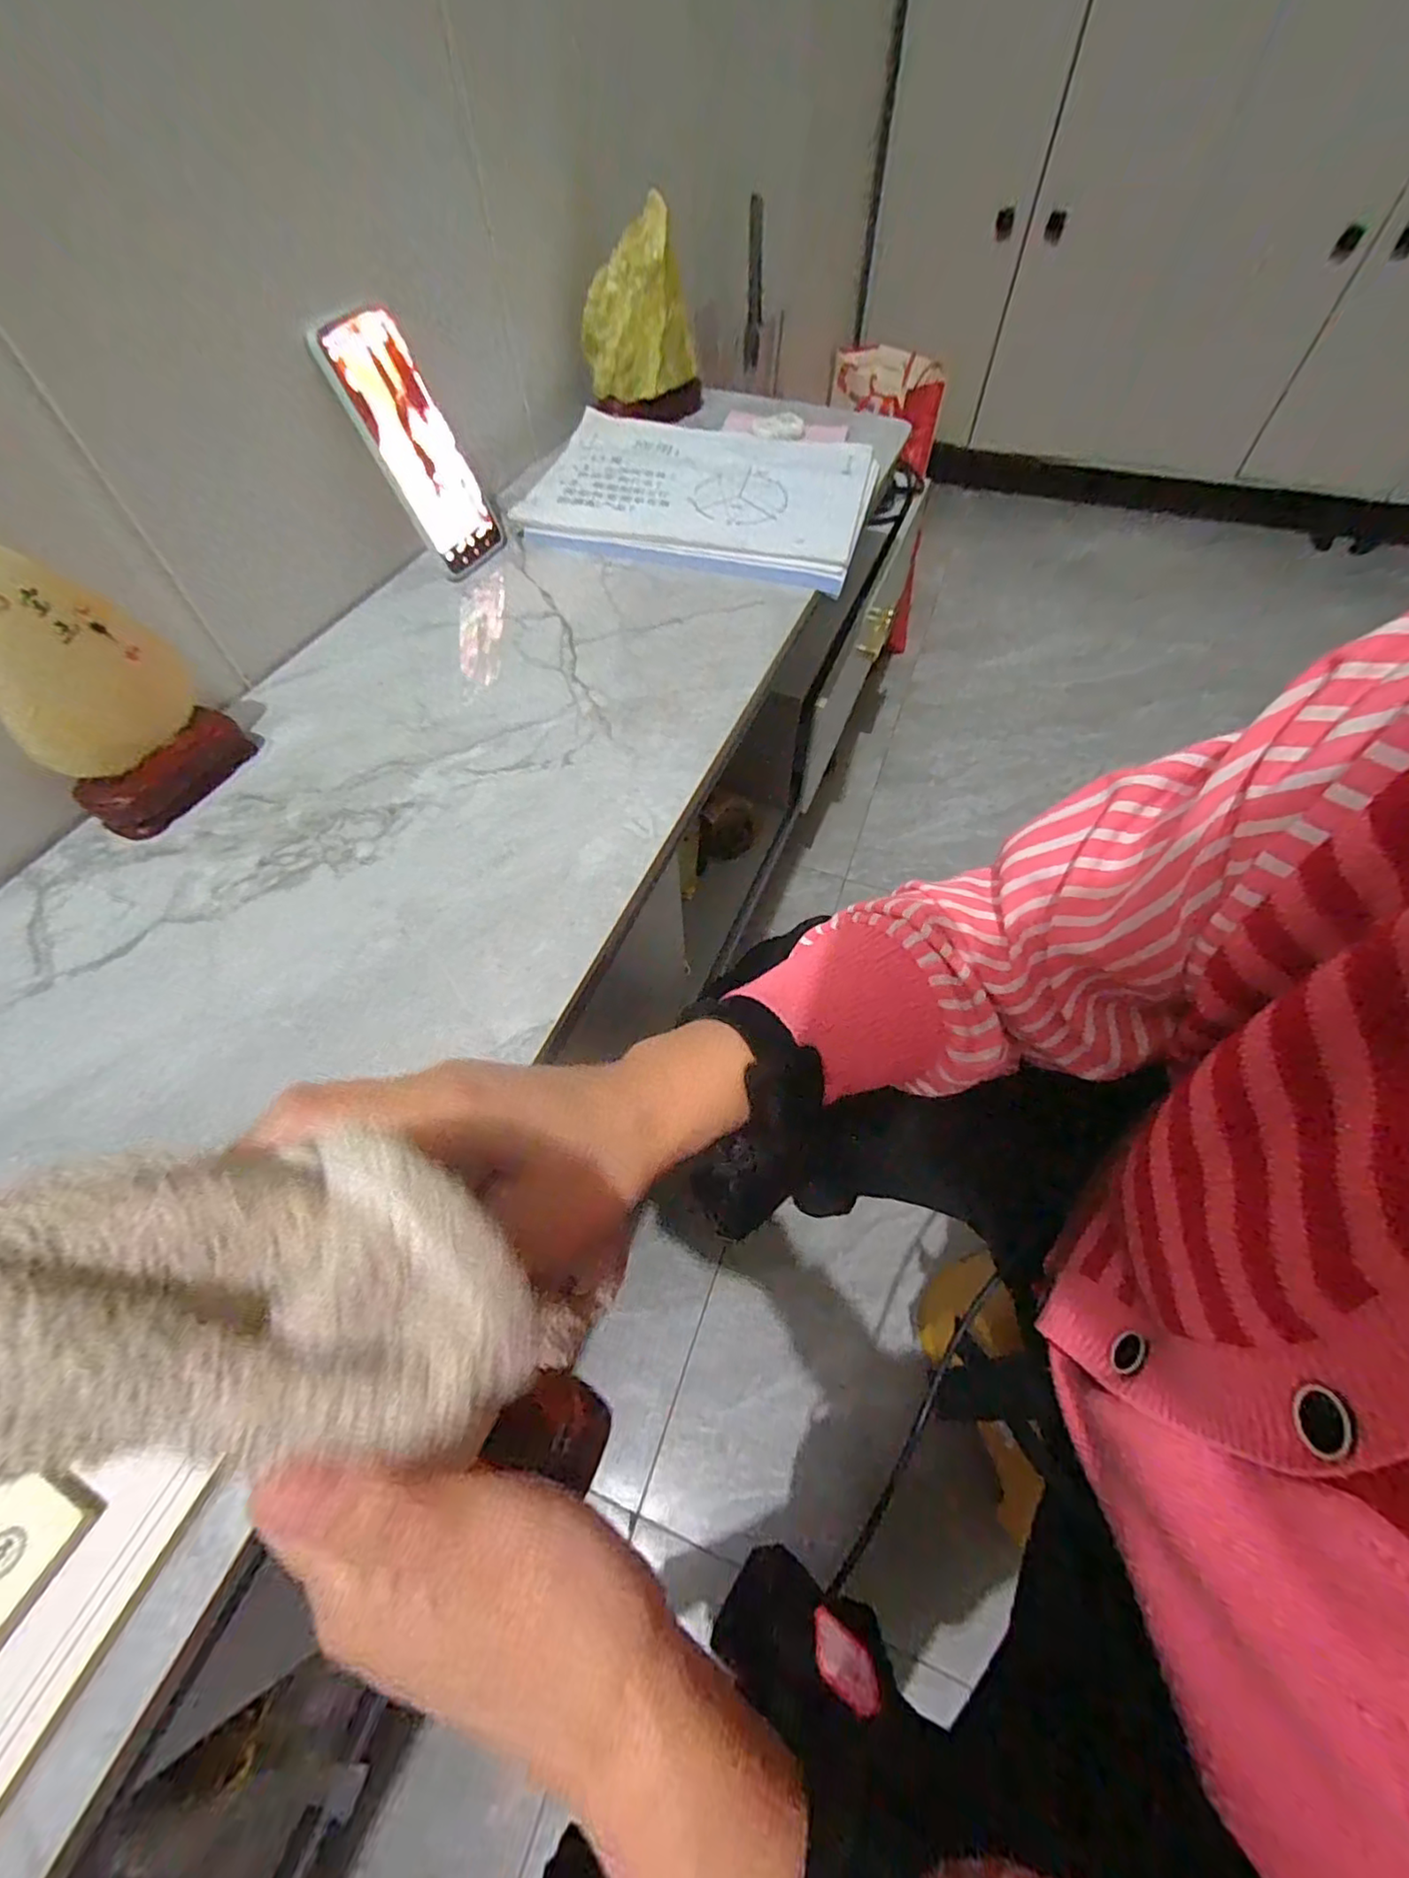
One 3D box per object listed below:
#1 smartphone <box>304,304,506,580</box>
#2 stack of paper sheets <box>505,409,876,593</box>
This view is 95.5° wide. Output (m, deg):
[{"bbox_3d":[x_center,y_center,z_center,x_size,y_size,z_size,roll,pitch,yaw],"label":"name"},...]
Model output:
[{"bbox_3d":[-0.220,-0.377,0.495,0.011,0.161,0.082,11,62,30],"label":"smartphone"},{"bbox_3d":[0.002,-0.423,0.597,0.296,0.021,0.241,12,59,10],"label":"stack of paper sheets"}]

